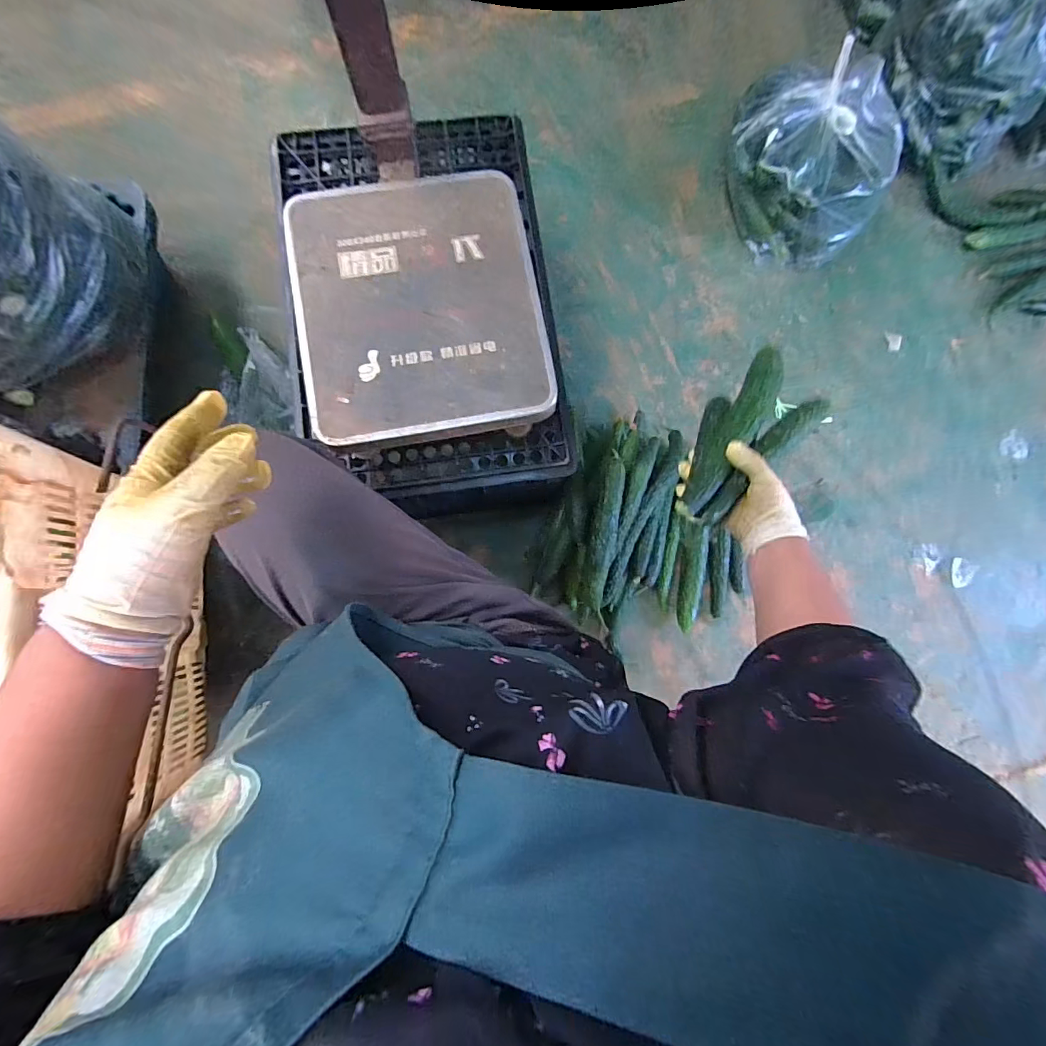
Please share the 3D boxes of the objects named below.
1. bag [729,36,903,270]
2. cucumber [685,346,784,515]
[{"bbox_3d":[0.554,-0.697,0.901,0.245,0.194,0.323,-26,84,-6],"label":"bag"},{"bbox_3d":[0.260,-0.115,0.560,0.040,0.031,0.250,33,71,2],"label":"cucumber"}]

